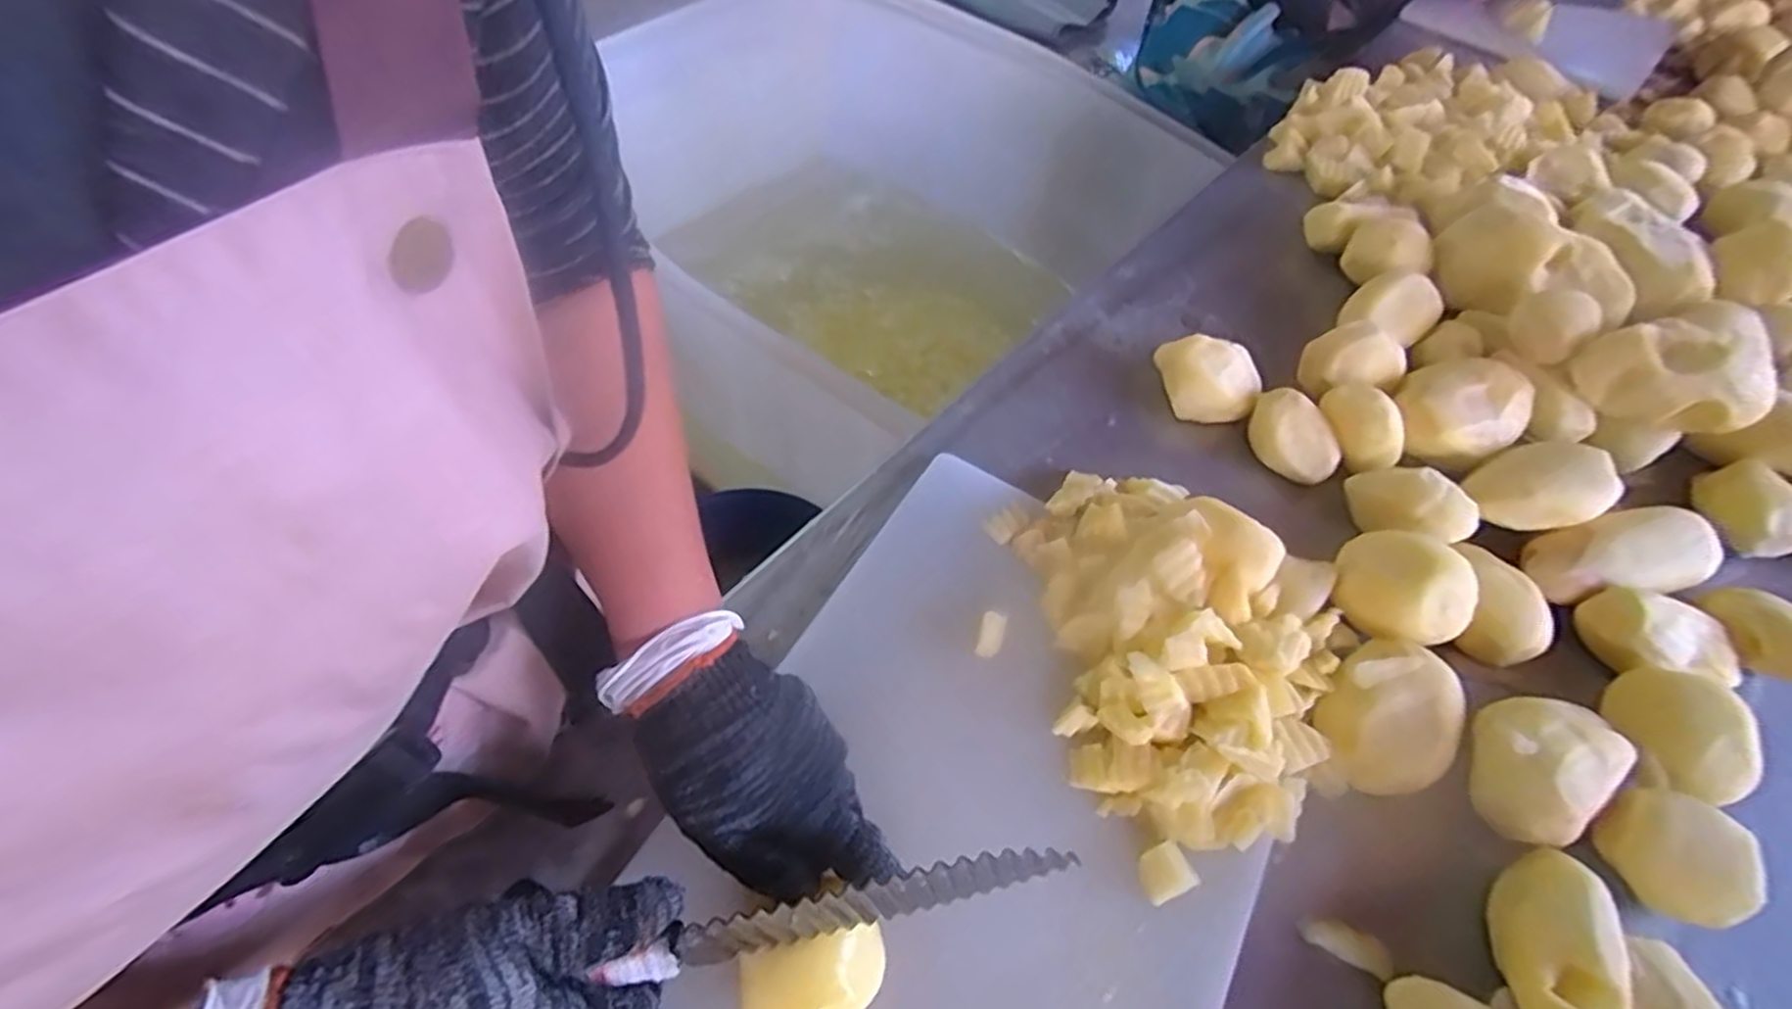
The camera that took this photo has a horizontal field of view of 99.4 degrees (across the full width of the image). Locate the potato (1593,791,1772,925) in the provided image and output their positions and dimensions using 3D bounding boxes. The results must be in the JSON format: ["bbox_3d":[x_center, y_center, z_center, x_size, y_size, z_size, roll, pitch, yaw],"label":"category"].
[{"bbox_3d":[0.373,0.169,0.367,0.052,0.039,0.051,2,56,-3],"label":"potato"}]

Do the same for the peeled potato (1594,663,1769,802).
[{"bbox_3d":[0.405,0.119,0.396,0.054,0.045,0.068,-8,57,-9],"label":"peeled potato"}]

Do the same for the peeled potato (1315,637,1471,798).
[{"bbox_3d":[0.259,0.112,0.401,0.081,0.037,0.066,-25,62,-20],"label":"peeled potato"}]

